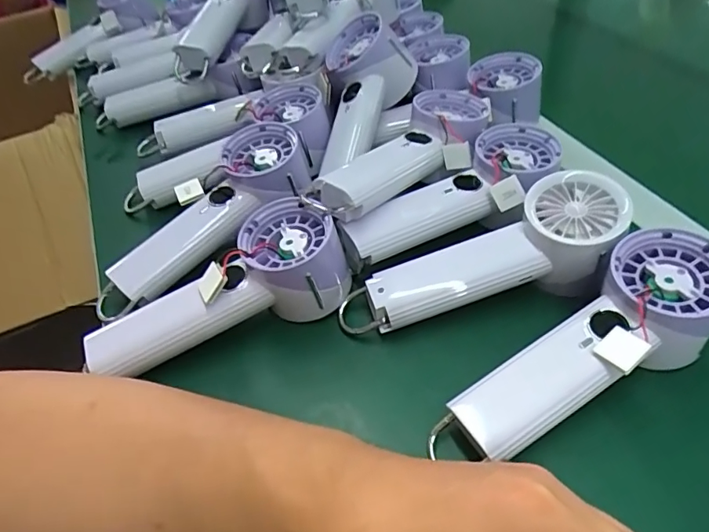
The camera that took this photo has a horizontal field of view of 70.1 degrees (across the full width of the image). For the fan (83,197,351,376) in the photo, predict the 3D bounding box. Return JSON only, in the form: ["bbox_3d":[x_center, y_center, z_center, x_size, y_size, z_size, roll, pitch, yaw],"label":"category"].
[{"bbox_3d":[-0.094,0.017,0.337,0.183,0.065,0.065,-17,47,-9],"label":"fan"}]

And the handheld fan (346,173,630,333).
[{"bbox_3d":[0.084,0.002,0.341,0.195,0.055,0.062,-22,46,7],"label":"handheld fan"}]

